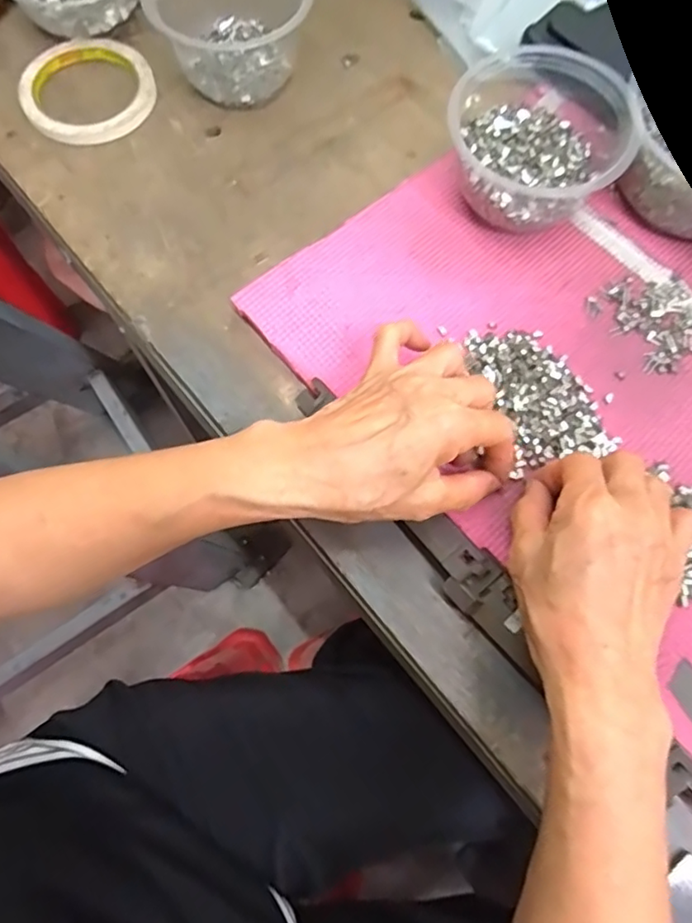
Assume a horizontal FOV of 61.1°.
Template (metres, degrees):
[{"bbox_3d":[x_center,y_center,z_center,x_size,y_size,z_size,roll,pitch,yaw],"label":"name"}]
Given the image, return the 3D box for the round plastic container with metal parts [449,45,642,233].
[{"bbox_3d":[0.122,-0.210,0.390,0.104,0.065,0.117,-22,74,-7],"label":"round plastic container with metal parts"}]

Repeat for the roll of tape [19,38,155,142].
[{"bbox_3d":[-0.195,-0.283,0.444,0.094,0.011,0.094,0,72,0],"label":"roll of tape"}]

